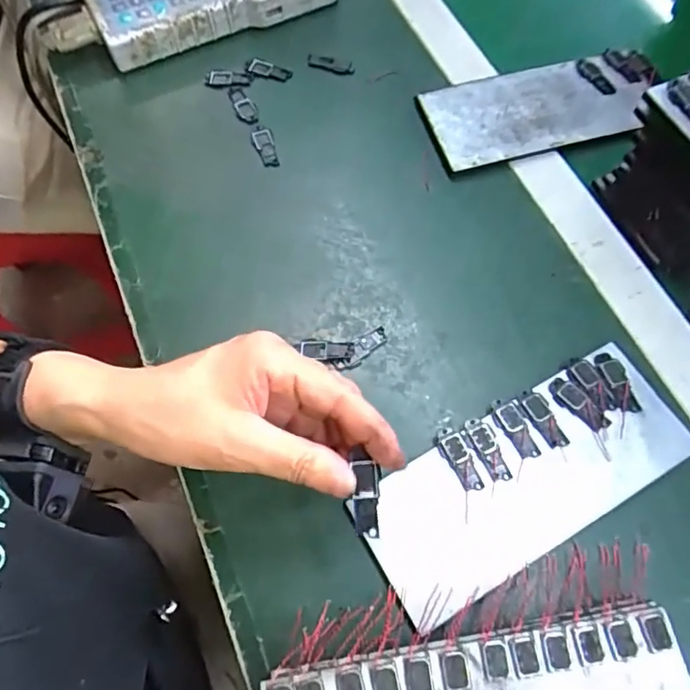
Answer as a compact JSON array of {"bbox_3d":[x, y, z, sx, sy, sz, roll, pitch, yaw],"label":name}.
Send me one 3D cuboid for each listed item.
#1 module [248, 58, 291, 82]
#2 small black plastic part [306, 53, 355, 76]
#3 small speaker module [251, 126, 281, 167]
[{"bbox_3d":[-0.063,-0.227,0.450,0.034,0.004,0.015,23,70,10],"label":"module"},{"bbox_3d":[-0.012,-0.233,0.451,0.039,0.007,0.009,16,69,8],"label":"small black plastic part"},{"bbox_3d":[-0.062,-0.155,0.421,0.016,0.010,0.036,-22,69,-8],"label":"small speaker module"}]

